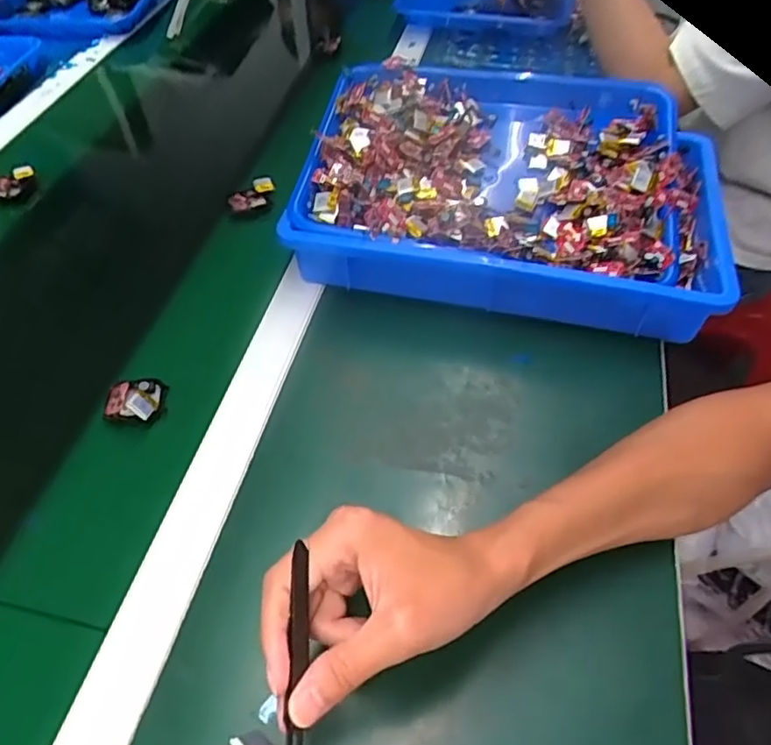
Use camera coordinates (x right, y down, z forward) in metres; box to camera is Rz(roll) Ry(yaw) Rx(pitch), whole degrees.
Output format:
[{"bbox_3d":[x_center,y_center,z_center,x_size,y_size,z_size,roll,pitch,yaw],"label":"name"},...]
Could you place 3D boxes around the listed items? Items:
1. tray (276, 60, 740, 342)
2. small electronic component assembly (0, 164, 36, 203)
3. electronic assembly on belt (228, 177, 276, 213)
[{"bbox_3d":[0.119,-0.180,0.591,0.379,0.087,0.275,8,50,11],"label":"tray"},{"bbox_3d":[-0.413,-0.206,0.689,0.025,0.024,0.056,34,60,29],"label":"small electronic component assembly"},{"bbox_3d":[-0.140,-0.188,0.664,0.031,0.017,0.051,36,60,29],"label":"electronic assembly on belt"}]

